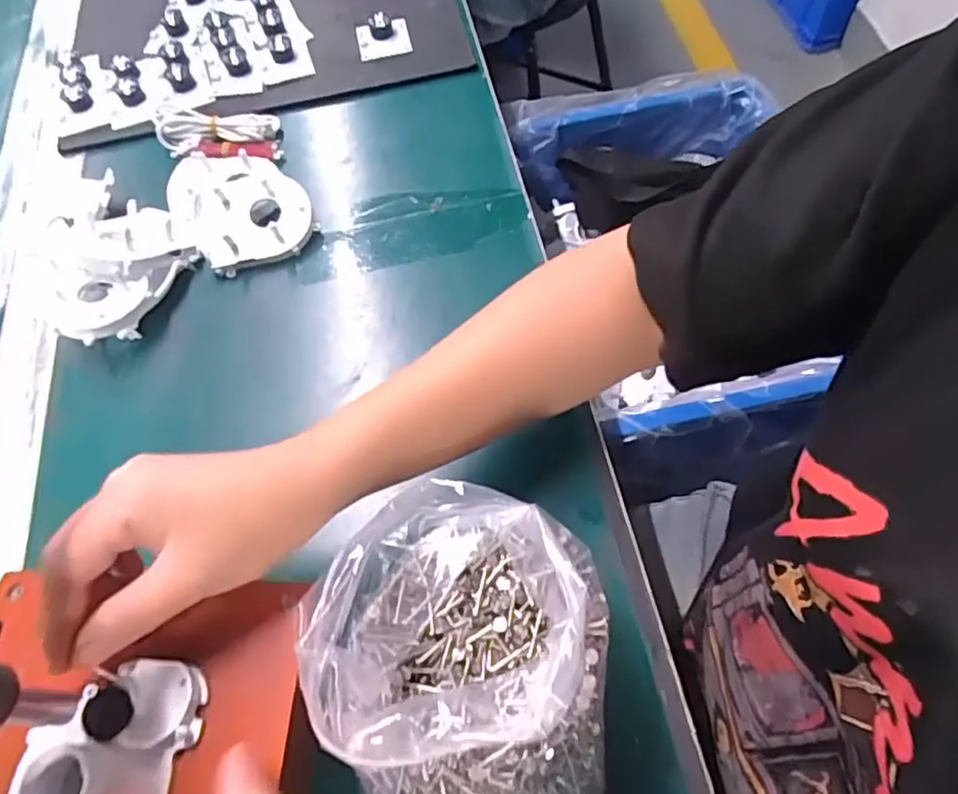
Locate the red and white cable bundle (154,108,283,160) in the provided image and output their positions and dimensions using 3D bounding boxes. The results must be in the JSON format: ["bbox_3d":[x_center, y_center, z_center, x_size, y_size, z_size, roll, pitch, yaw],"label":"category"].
[{"bbox_3d":[-0.218,-0.217,0.535,0.108,0.016,0.052,2,62,6],"label":"red and white cable bundle"}]

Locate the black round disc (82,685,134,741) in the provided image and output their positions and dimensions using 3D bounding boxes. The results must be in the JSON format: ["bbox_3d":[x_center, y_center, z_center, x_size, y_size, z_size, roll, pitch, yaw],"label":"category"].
[{"bbox_3d":[-0.155,0.131,0.270,0.019,0.009,0.017,30,68,18],"label":"black round disc"}]

